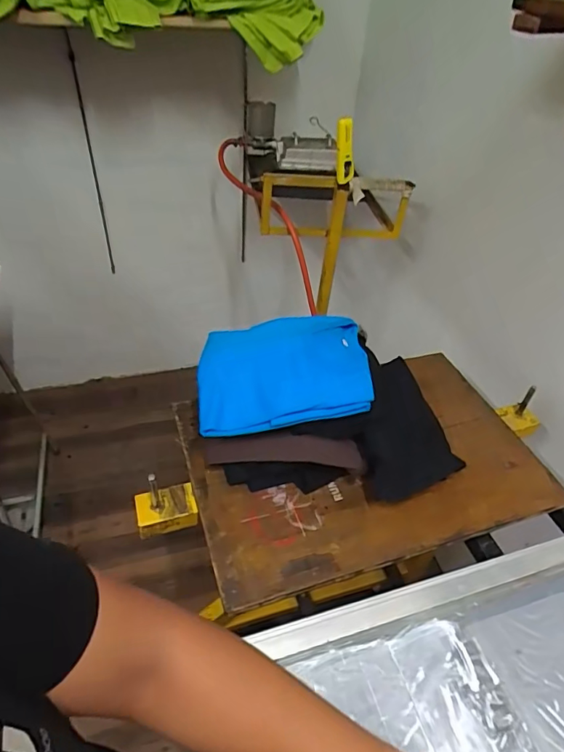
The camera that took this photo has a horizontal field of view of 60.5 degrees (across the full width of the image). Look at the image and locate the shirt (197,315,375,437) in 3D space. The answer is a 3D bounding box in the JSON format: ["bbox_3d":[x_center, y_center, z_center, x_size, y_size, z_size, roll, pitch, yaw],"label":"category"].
[{"bbox_3d":[-0.002,-0.014,0.802,0.275,0.030,0.227,-11,47,8],"label":"shirt"}]

